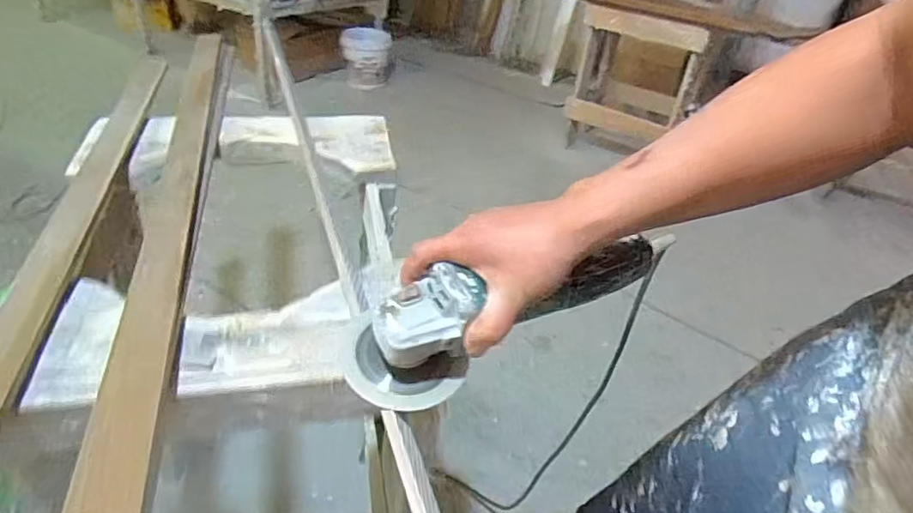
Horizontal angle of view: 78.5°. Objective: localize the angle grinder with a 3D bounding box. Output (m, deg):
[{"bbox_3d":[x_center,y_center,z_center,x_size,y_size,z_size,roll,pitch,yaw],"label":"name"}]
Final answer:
[{"bbox_3d":[0.041,0.035,0.460,0.279,0.083,0.077,-19,42,-11],"label":"angle grinder"}]

